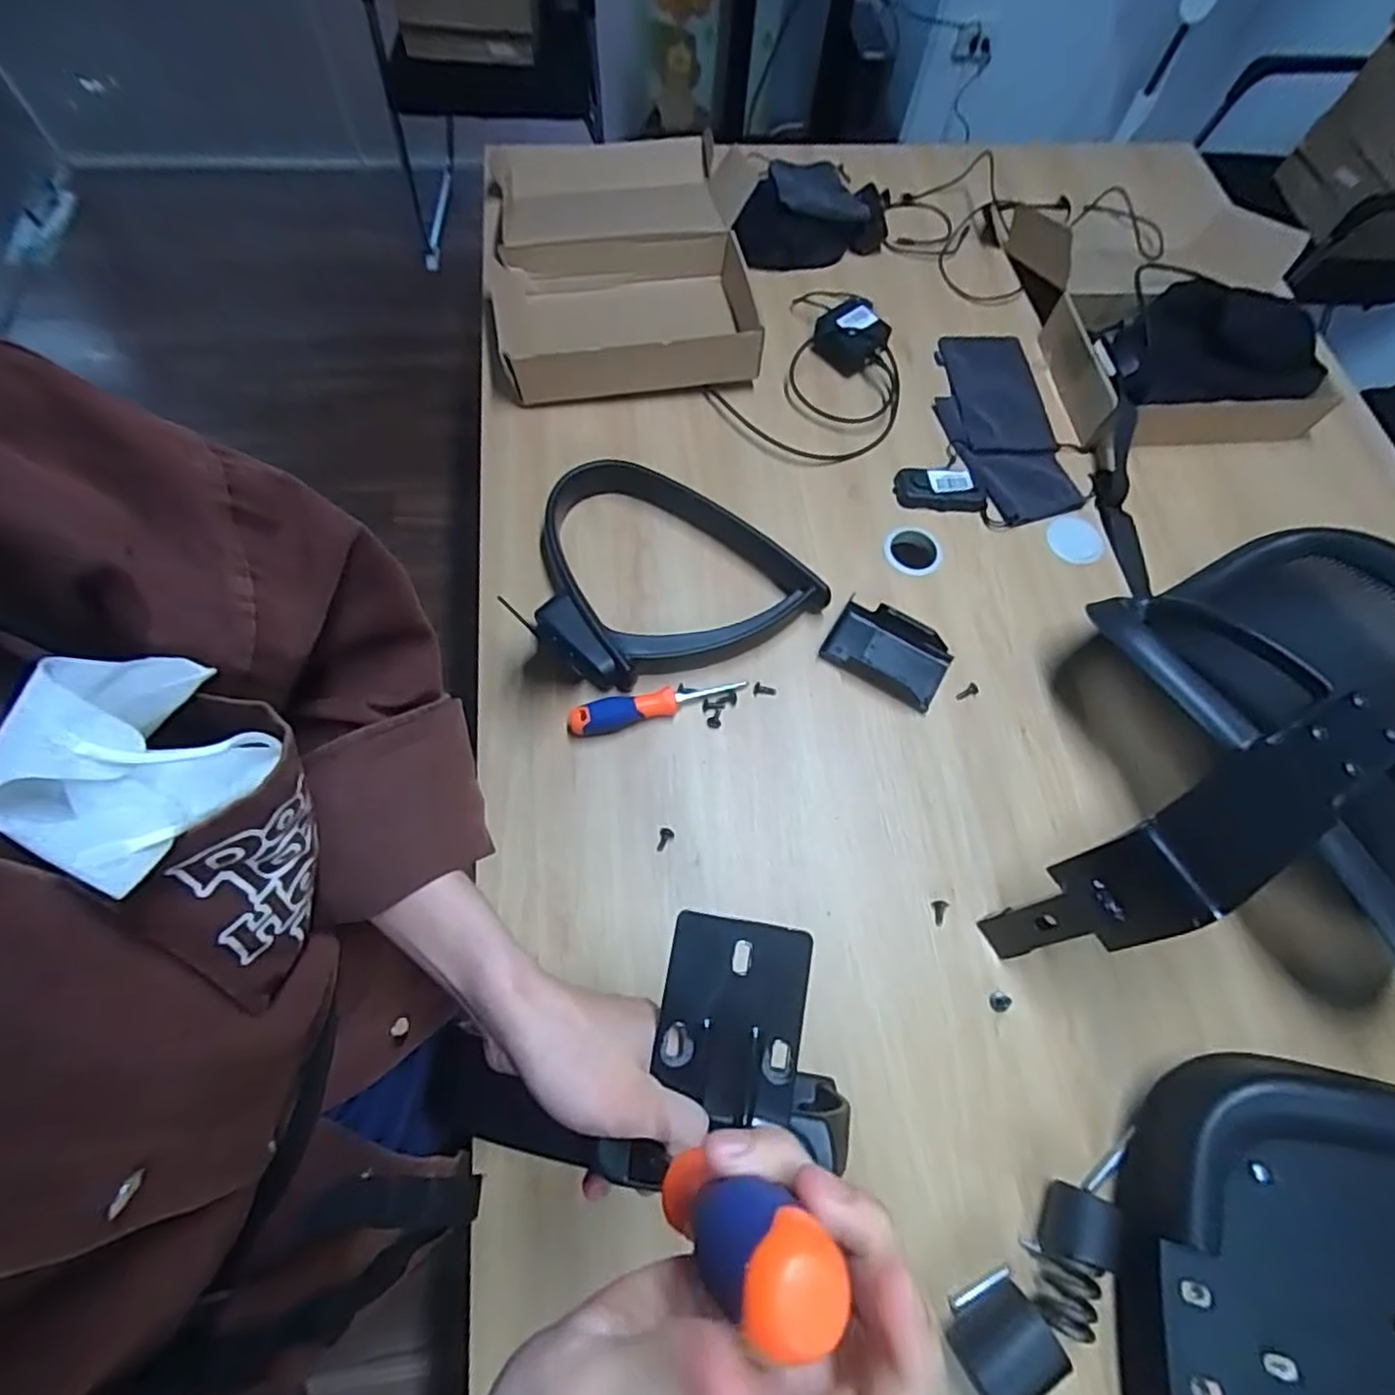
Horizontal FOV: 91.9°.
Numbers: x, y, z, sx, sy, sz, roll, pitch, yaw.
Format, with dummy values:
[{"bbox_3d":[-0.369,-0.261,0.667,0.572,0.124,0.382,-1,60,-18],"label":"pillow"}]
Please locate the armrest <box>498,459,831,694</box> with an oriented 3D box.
[{"bbox_3d":[-0.054,-0.125,0.726,0.292,0.048,0.252,42,70,14],"label":"armrest"}]

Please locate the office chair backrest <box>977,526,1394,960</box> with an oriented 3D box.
[{"bbox_3d":[0.523,0.057,0.610,0.567,0.183,0.383,-26,70,-14],"label":"office chair backrest"}]

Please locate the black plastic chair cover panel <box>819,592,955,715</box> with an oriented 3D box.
[{"bbox_3d":[0.204,-0.048,0.720,0.127,0.027,0.082,30,68,9],"label":"black plastic chair cover panel"}]

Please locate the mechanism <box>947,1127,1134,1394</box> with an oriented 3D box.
[{"bbox_3d":[0.276,0.427,0.504,0.211,0.053,0.061,-34,72,-17],"label":"mechanism"}]

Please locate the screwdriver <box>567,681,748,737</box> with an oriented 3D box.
[{"bbox_3d":[-0.039,0.005,0.677,0.180,0.033,0.029,-12,67,-9],"label":"screwdriver"}]

